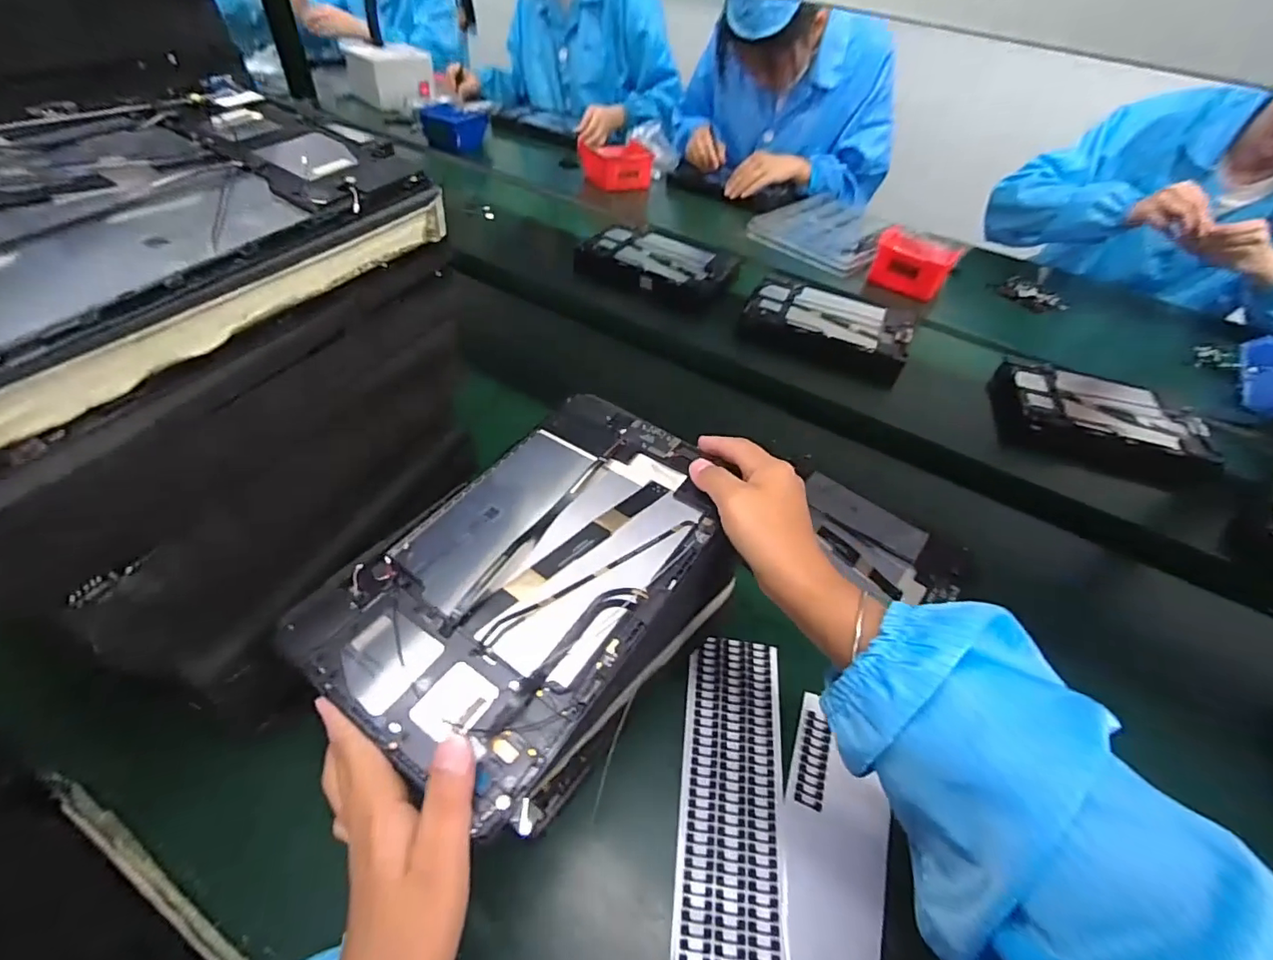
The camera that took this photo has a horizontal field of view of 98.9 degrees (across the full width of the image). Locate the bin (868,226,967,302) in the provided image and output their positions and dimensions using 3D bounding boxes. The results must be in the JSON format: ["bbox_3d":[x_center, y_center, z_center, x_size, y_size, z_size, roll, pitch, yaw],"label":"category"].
[{"bbox_3d":[0.500,-0.391,0.989,0.140,0.069,0.133,29,50,21],"label":"bin"}]

